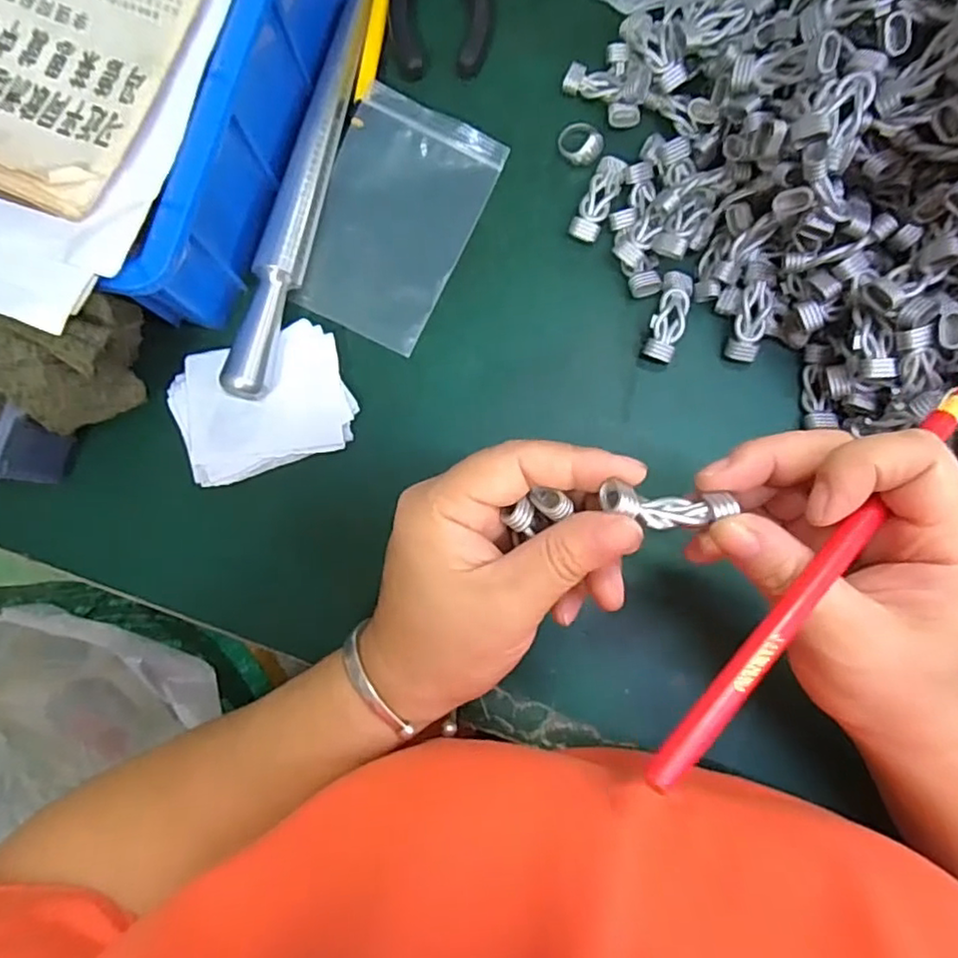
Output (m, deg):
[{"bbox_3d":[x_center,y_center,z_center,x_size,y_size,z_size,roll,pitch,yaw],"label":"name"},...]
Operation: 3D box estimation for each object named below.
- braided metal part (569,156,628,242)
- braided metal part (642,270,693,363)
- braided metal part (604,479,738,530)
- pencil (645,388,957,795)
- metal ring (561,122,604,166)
[{"bbox_3d":[0.061,-0.143,0.318,0.015,0.007,0.045,25,85,4],"label":"braided metal part"},{"bbox_3d":[0.095,-0.082,0.311,0.016,0.007,0.046,18,85,3],"label":"braided metal part"},{"bbox_3d":[0.062,0.010,0.209,0.042,0.014,0.012,4,84,-7],"label":"braided metal part"},{"bbox_3d":[0.107,0.029,0.195,0.009,0.007,0.167,44,77,5],"label":"pencil"},{"bbox_3d":[0.053,-0.174,0.322,0.023,0.009,0.021,0,84,2],"label":"metal ring"}]

